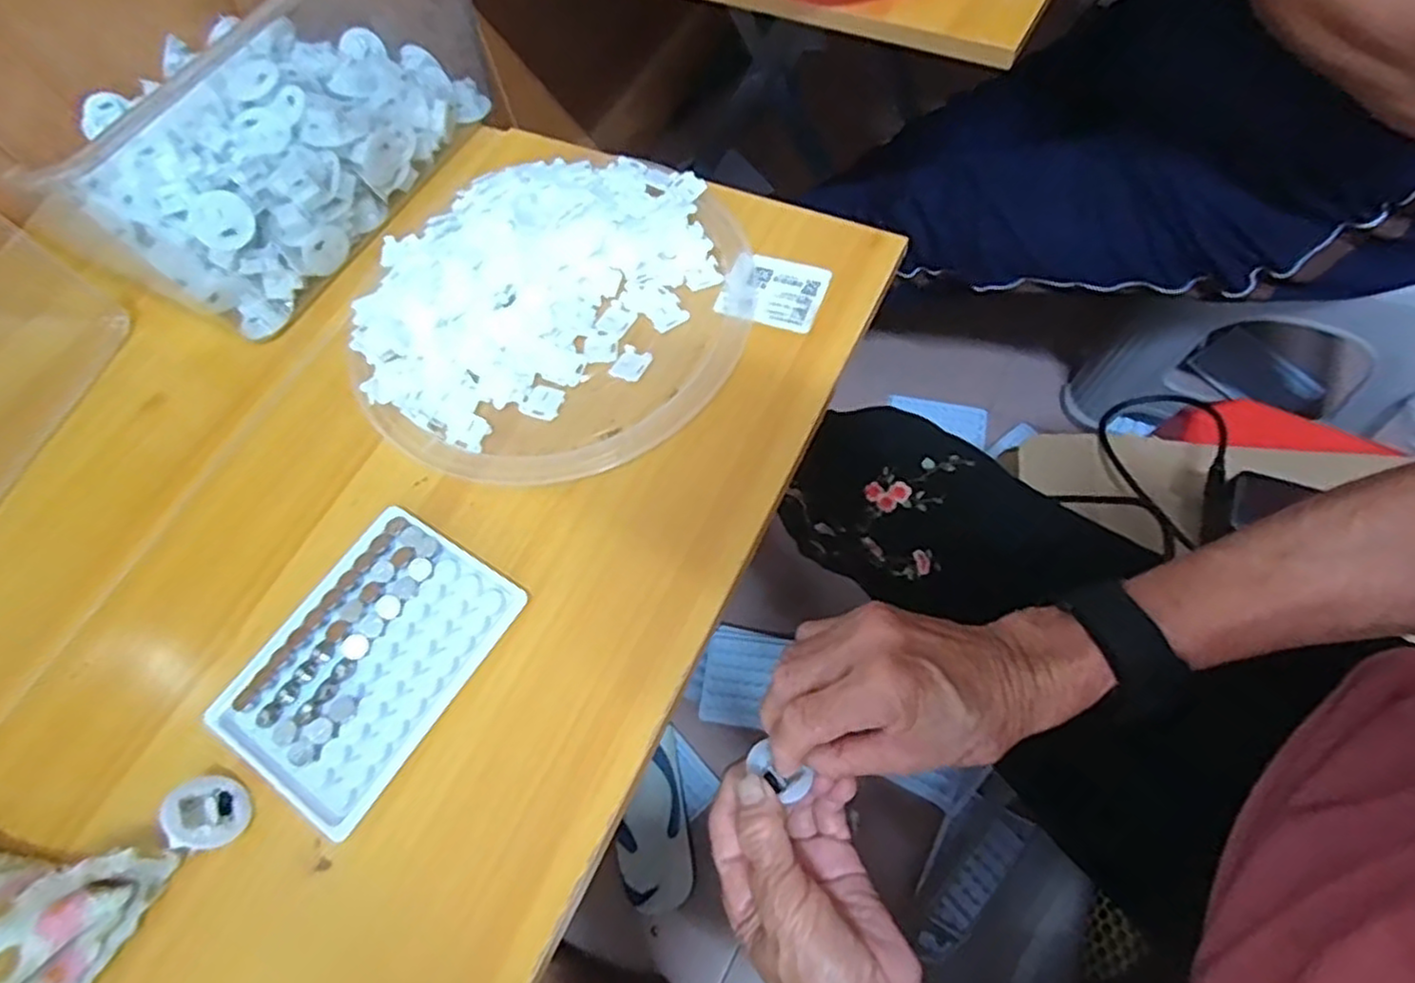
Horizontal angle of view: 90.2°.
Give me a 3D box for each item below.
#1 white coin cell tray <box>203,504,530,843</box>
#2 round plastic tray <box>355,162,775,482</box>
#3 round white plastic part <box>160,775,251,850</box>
[{"bbox_3d":[-0.161,0.078,0.336,0.091,0.014,0.127,31,73,12],"label":"white coin cell tray"},{"bbox_3d":[-0.087,-0.111,0.413,0.233,0.019,0.203,-43,74,-14],"label":"round plastic tray"},{"bbox_3d":[-0.214,0.138,0.303,0.026,0.025,0.028,0,69,1],"label":"round white plastic part"}]

